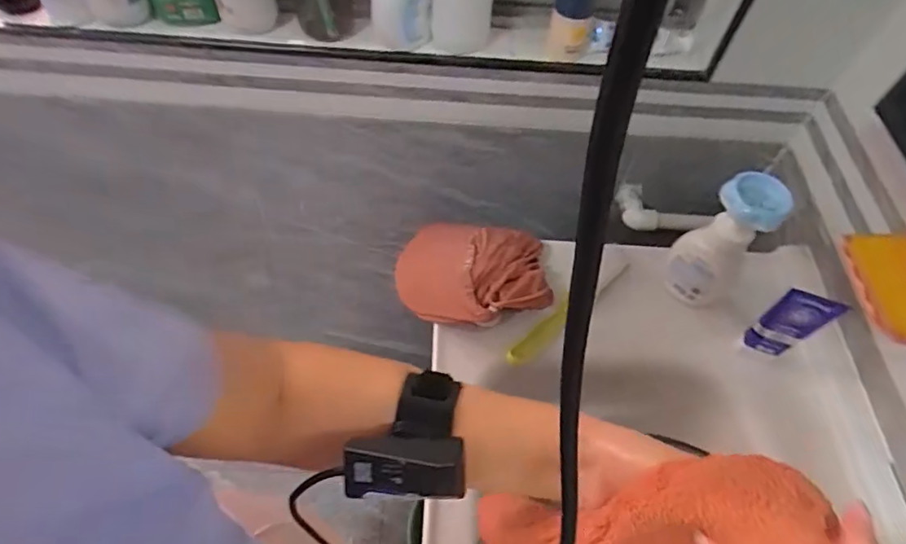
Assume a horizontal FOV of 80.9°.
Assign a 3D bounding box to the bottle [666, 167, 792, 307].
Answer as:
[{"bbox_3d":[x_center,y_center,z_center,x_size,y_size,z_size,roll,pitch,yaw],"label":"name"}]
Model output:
[{"bbox_3d":[0.325,-0.039,0.645,0.076,0.179,0.069,39,63,19],"label":"bottle"}]

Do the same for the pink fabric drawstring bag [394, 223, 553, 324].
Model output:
[{"bbox_3d":[0.026,0.004,0.679,0.186,0.059,0.135,-5,58,-7],"label":"pink fabric drawstring bag"}]

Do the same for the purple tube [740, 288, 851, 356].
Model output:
[{"bbox_3d":[0.382,0.064,0.606,0.053,0.113,0.024,33,61,16],"label":"purple tube"}]

